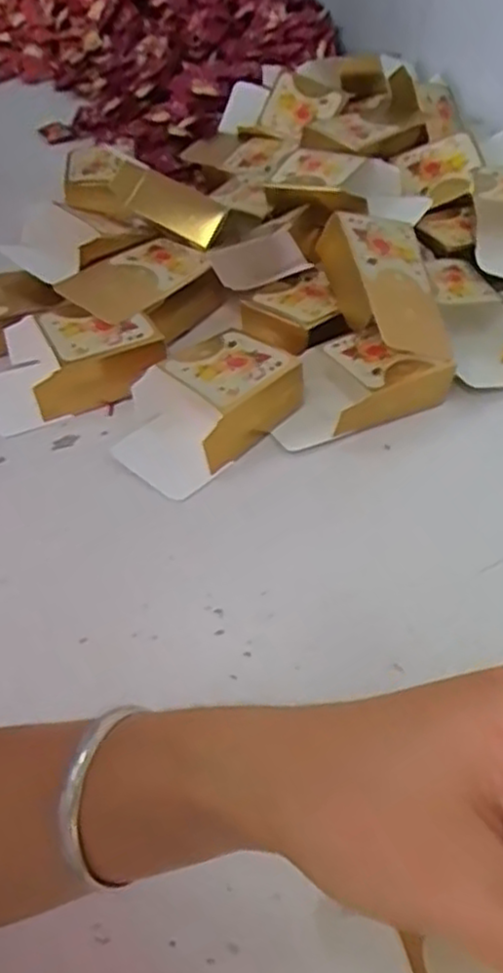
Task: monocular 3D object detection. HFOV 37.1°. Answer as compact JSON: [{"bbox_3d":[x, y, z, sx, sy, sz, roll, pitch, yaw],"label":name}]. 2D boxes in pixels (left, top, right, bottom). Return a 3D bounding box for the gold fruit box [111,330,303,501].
[{"bbox_3d":[-0.037,-0.061,0.550,0.089,0.047,0.137,30,52,26],"label":"gold fruit box"}]

